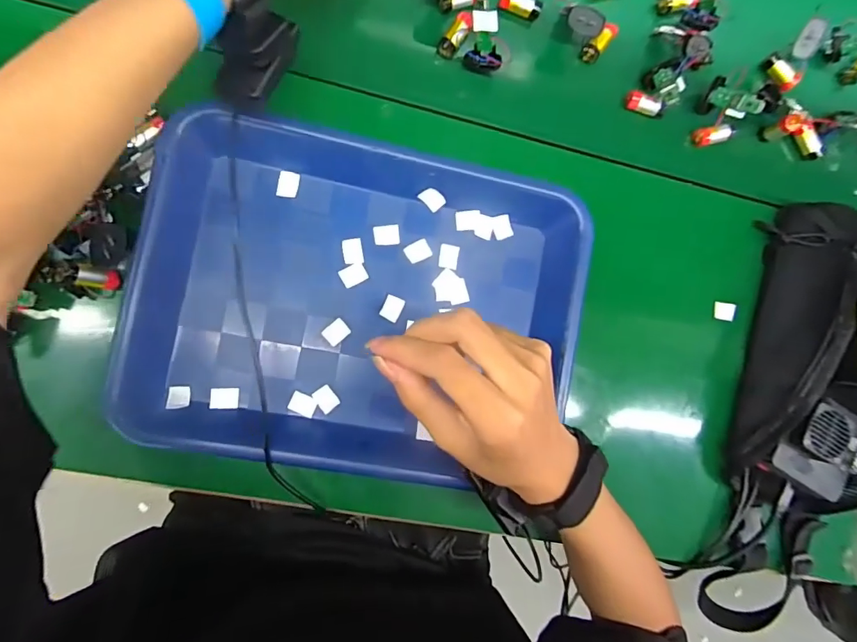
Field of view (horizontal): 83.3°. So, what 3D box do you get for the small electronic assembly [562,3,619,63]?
[{"bbox_3d":[0.140,-0.254,0.416,0.064,0.025,0.034,10,90,-46],"label":"small electronic assembly"}]

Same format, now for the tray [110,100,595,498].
[{"bbox_3d":[-0.048,-0.017,0.389,0.332,0.050,0.264,9,90,-9],"label":"tray"}]

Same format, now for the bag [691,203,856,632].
[{"bbox_3d":[0.361,0.101,0.430,0.165,0.081,0.400,14,87,-9],"label":"bag"}]

